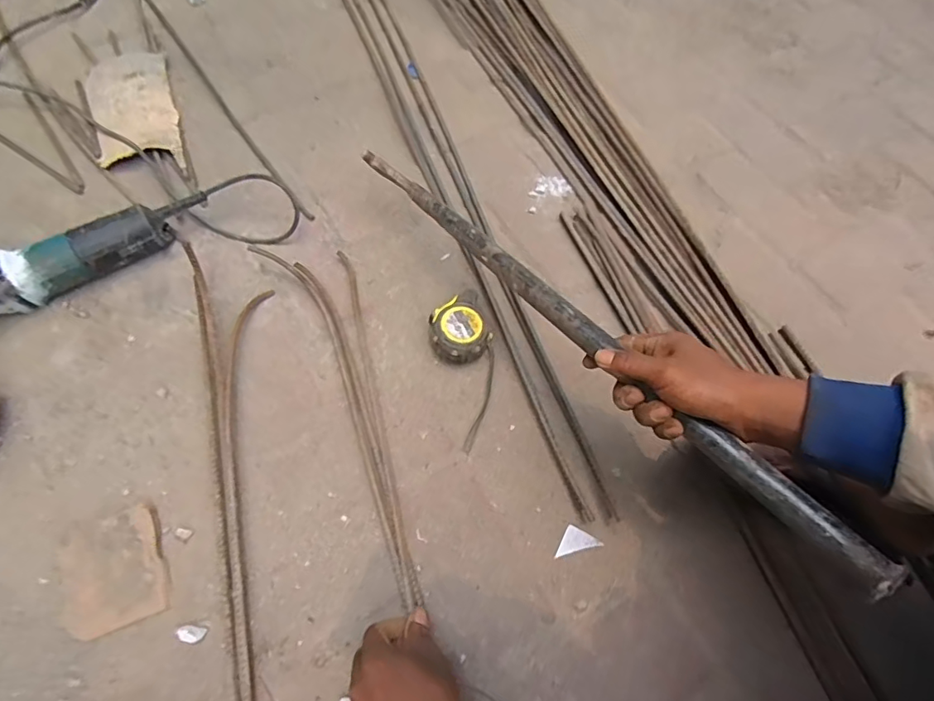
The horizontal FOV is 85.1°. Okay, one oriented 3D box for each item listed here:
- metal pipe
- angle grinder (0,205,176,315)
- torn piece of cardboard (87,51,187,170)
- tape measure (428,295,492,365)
[{"bbox_3d":[0.083,-0.045,0.505,0.026,0.021,0.654,-34,58,-18],"label":"metal pipe"},{"bbox_3d":[-0.514,-0.116,0.641,0.253,0.072,0.073,-31,69,-17],"label":"angle grinder"},{"bbox_3d":[-0.531,-0.389,0.806,0.120,0.027,0.279,-19,66,-13],"label":"torn piece of cardboard"},{"bbox_3d":[-0.010,-0.020,0.639,0.077,0.043,0.067,42,68,16],"label":"tape measure"}]

